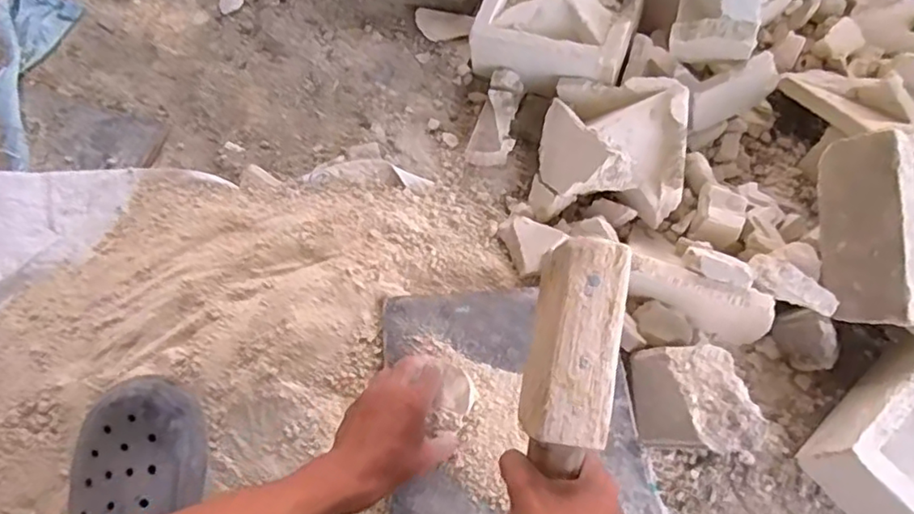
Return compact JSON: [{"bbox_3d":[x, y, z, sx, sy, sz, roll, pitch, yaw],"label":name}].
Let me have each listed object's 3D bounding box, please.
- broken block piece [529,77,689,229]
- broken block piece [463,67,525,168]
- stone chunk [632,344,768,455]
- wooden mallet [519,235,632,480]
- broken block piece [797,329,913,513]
[{"bbox_3d":[0.191,-0.140,0.767,0.167,0.089,0.179,9,64,2],"label":"broken block piece"},{"bbox_3d":[0.055,-0.189,0.836,0.056,0.043,0.143,13,65,5],"label":"broken block piece"},{"bbox_3d":[0.248,0.150,0.641,0.100,0.068,0.108,1,64,-1],"label":"stone chunk"},{"bbox_3d":[0.072,0.107,0.422,0.059,0.039,0.239,11,88,3],"label":"wooden mallet"},{"bbox_3d":[0.479,0.179,0.642,0.198,0.093,0.107,-40,72,-18],"label":"broken block piece"}]

